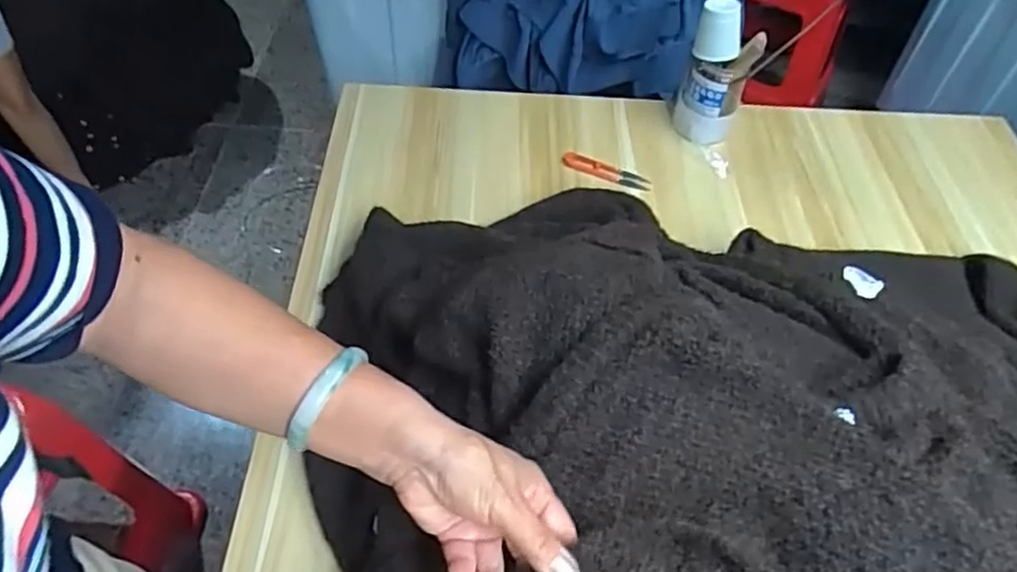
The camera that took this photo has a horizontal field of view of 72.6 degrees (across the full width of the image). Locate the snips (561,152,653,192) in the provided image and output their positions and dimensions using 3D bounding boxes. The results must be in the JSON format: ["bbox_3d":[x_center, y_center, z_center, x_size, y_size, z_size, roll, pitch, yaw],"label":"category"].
[{"bbox_3d":[0.131,-0.153,0.923,0.121,0.011,0.028,20,52,12],"label":"snips"}]

